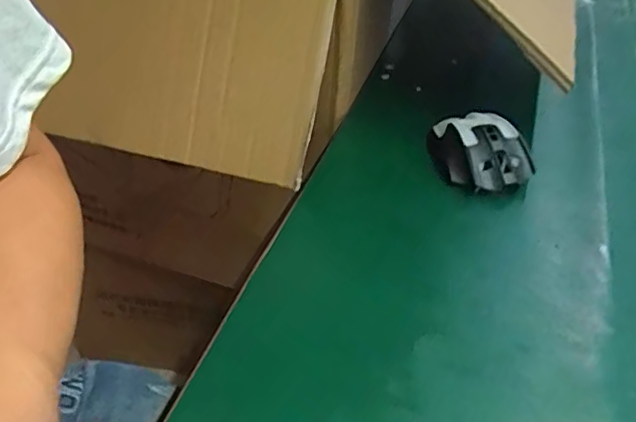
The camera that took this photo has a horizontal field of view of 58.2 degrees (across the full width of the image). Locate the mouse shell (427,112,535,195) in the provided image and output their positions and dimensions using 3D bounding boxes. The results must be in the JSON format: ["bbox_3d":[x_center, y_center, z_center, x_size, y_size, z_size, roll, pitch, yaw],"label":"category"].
[{"bbox_3d":[0.147,-0.054,0.522,0.070,0.041,0.099,-17,45,-22],"label":"mouse shell"}]

